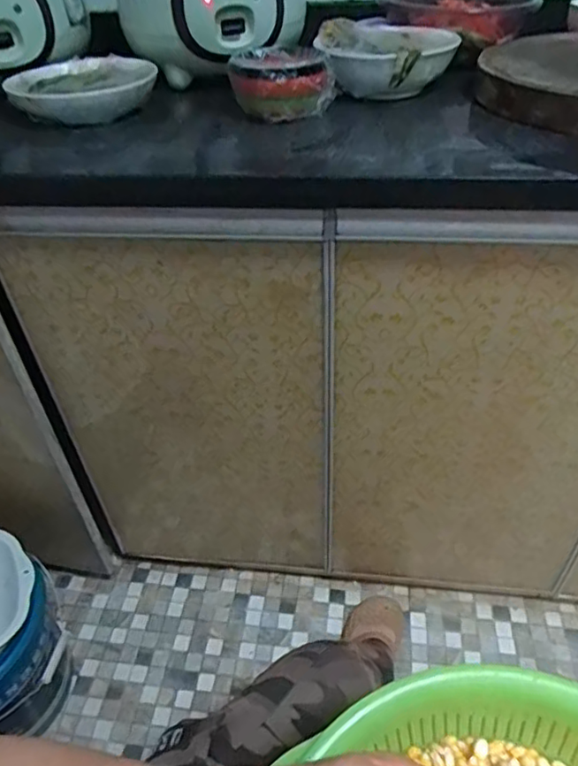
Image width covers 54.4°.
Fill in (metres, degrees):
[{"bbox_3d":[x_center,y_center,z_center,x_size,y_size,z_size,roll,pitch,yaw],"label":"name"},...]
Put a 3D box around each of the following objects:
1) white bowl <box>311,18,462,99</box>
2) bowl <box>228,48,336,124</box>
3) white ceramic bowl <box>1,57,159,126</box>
[{"bbox_3d":[0.120,-0.404,0.705,0.163,0.062,0.163,2,42,6],"label":"white bowl"},{"bbox_3d":[-0.011,-0.355,0.668,0.112,0.061,0.111,-2,42,2],"label":"bowl"},{"bbox_3d":[-0.265,-0.386,0.734,0.192,0.051,0.155,-5,40,1],"label":"white ceramic bowl"}]

